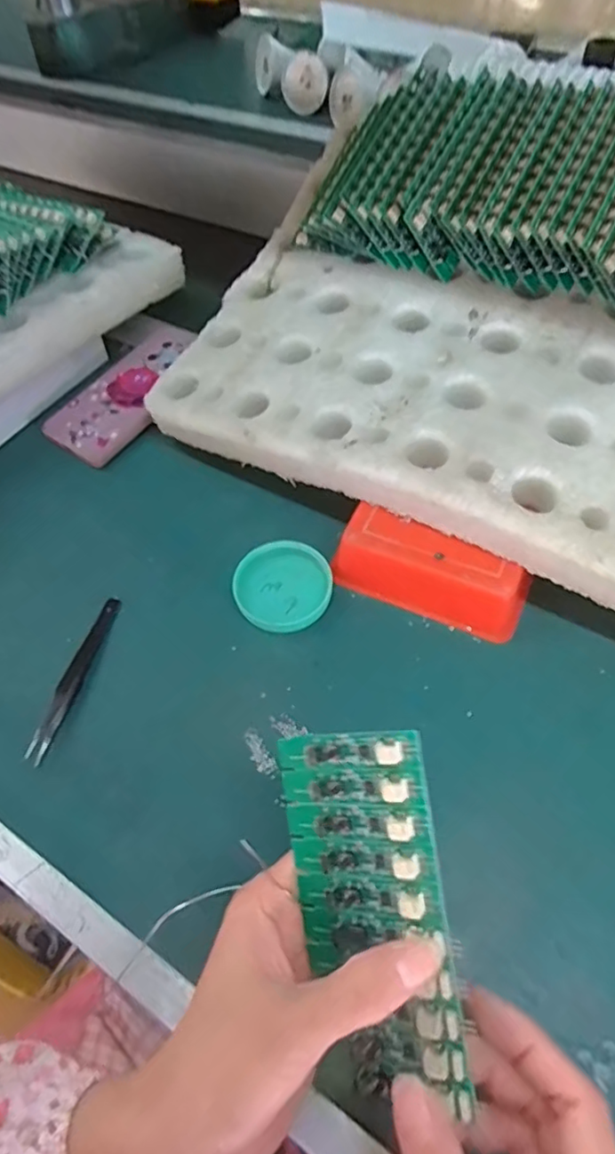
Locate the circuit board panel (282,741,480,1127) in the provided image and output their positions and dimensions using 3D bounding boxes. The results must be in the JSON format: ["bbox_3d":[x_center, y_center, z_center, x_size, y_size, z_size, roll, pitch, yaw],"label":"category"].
[{"bbox_3d":[0.023,0.128,0.227,0.061,0.007,0.130,-11,83,28],"label":"circuit board panel"}]

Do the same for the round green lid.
[{"bbox_3d":[-0.016,0.005,0.402,0.065,0.011,0.063,-2,58,3],"label":"round green lid"}]

